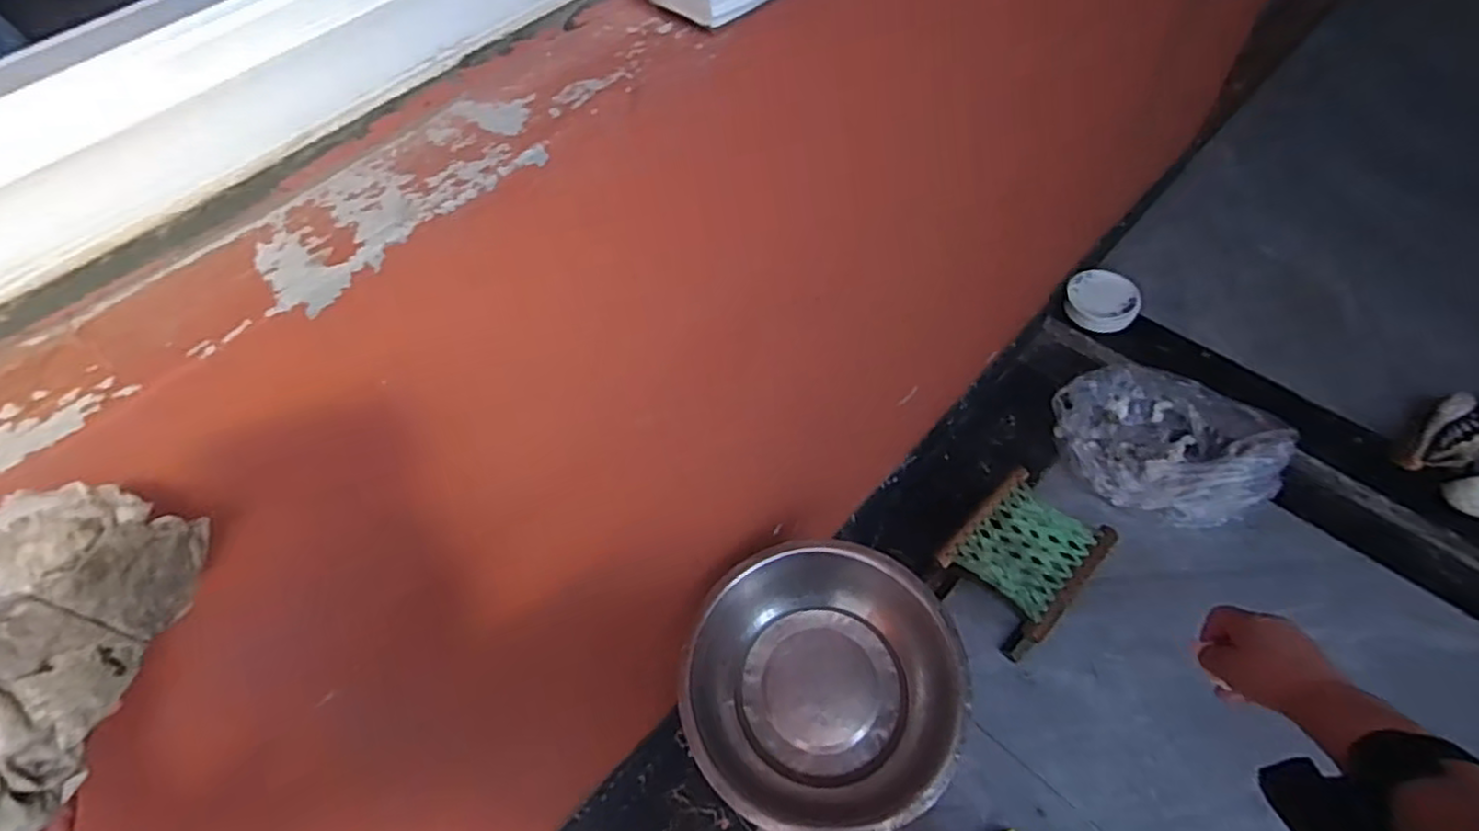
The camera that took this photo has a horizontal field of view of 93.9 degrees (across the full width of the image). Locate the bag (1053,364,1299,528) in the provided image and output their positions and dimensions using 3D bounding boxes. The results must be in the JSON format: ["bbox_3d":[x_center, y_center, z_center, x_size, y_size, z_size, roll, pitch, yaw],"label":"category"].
[{"bbox_3d":[0.900,0.050,1.489,0.425,0.143,0.314,34,65,24],"label":"bag"}]

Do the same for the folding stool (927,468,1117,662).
[{"bbox_3d":[0.548,0.291,1.360,0.268,0.158,0.232,-38,61,-19],"label":"folding stool"}]

